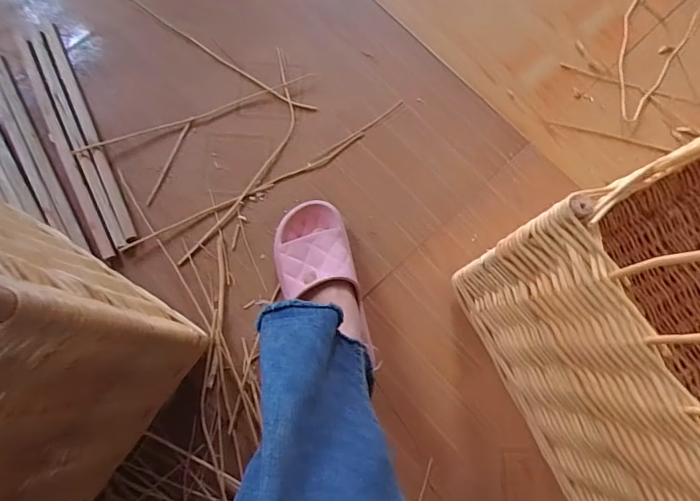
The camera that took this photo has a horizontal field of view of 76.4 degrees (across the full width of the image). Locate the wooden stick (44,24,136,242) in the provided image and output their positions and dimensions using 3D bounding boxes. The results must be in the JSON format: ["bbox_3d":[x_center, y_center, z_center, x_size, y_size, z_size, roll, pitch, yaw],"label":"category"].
[{"bbox_3d":[-0.386,-0.185,0.654,0.021,0.020,0.394,-26,77,-9],"label":"wooden stick"}]

